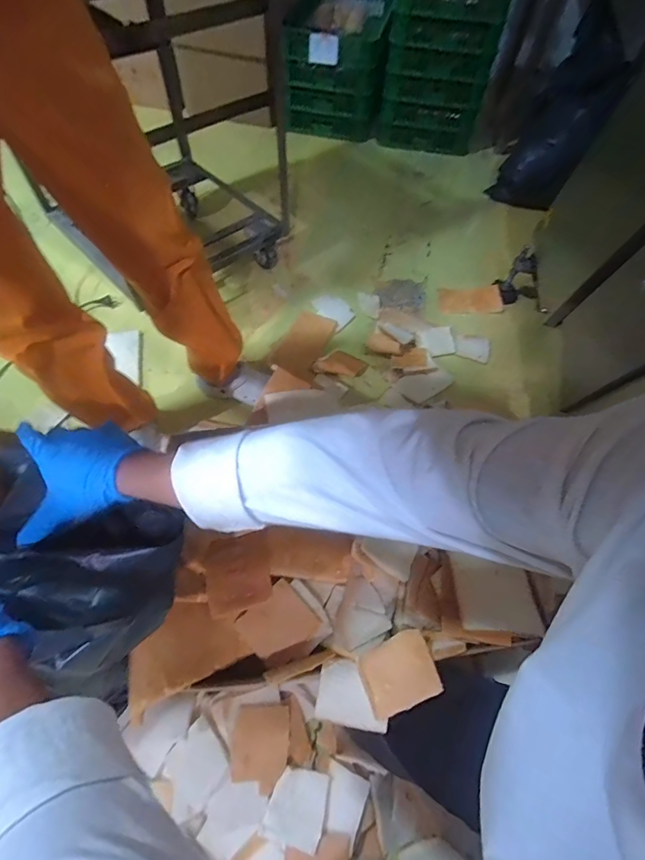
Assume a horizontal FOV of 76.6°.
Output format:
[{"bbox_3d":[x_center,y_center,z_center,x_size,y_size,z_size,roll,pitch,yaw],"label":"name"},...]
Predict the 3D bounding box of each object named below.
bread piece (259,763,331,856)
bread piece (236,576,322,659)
[{"bbox_3d":[-0.042,0.601,0.654,0.091,0.023,0.092,13,60,4],"label":"bread piece"},{"bbox_3d":[-0.068,0.298,0.629,0.098,0.018,0.091,-38,69,-22],"label":"bread piece"}]

